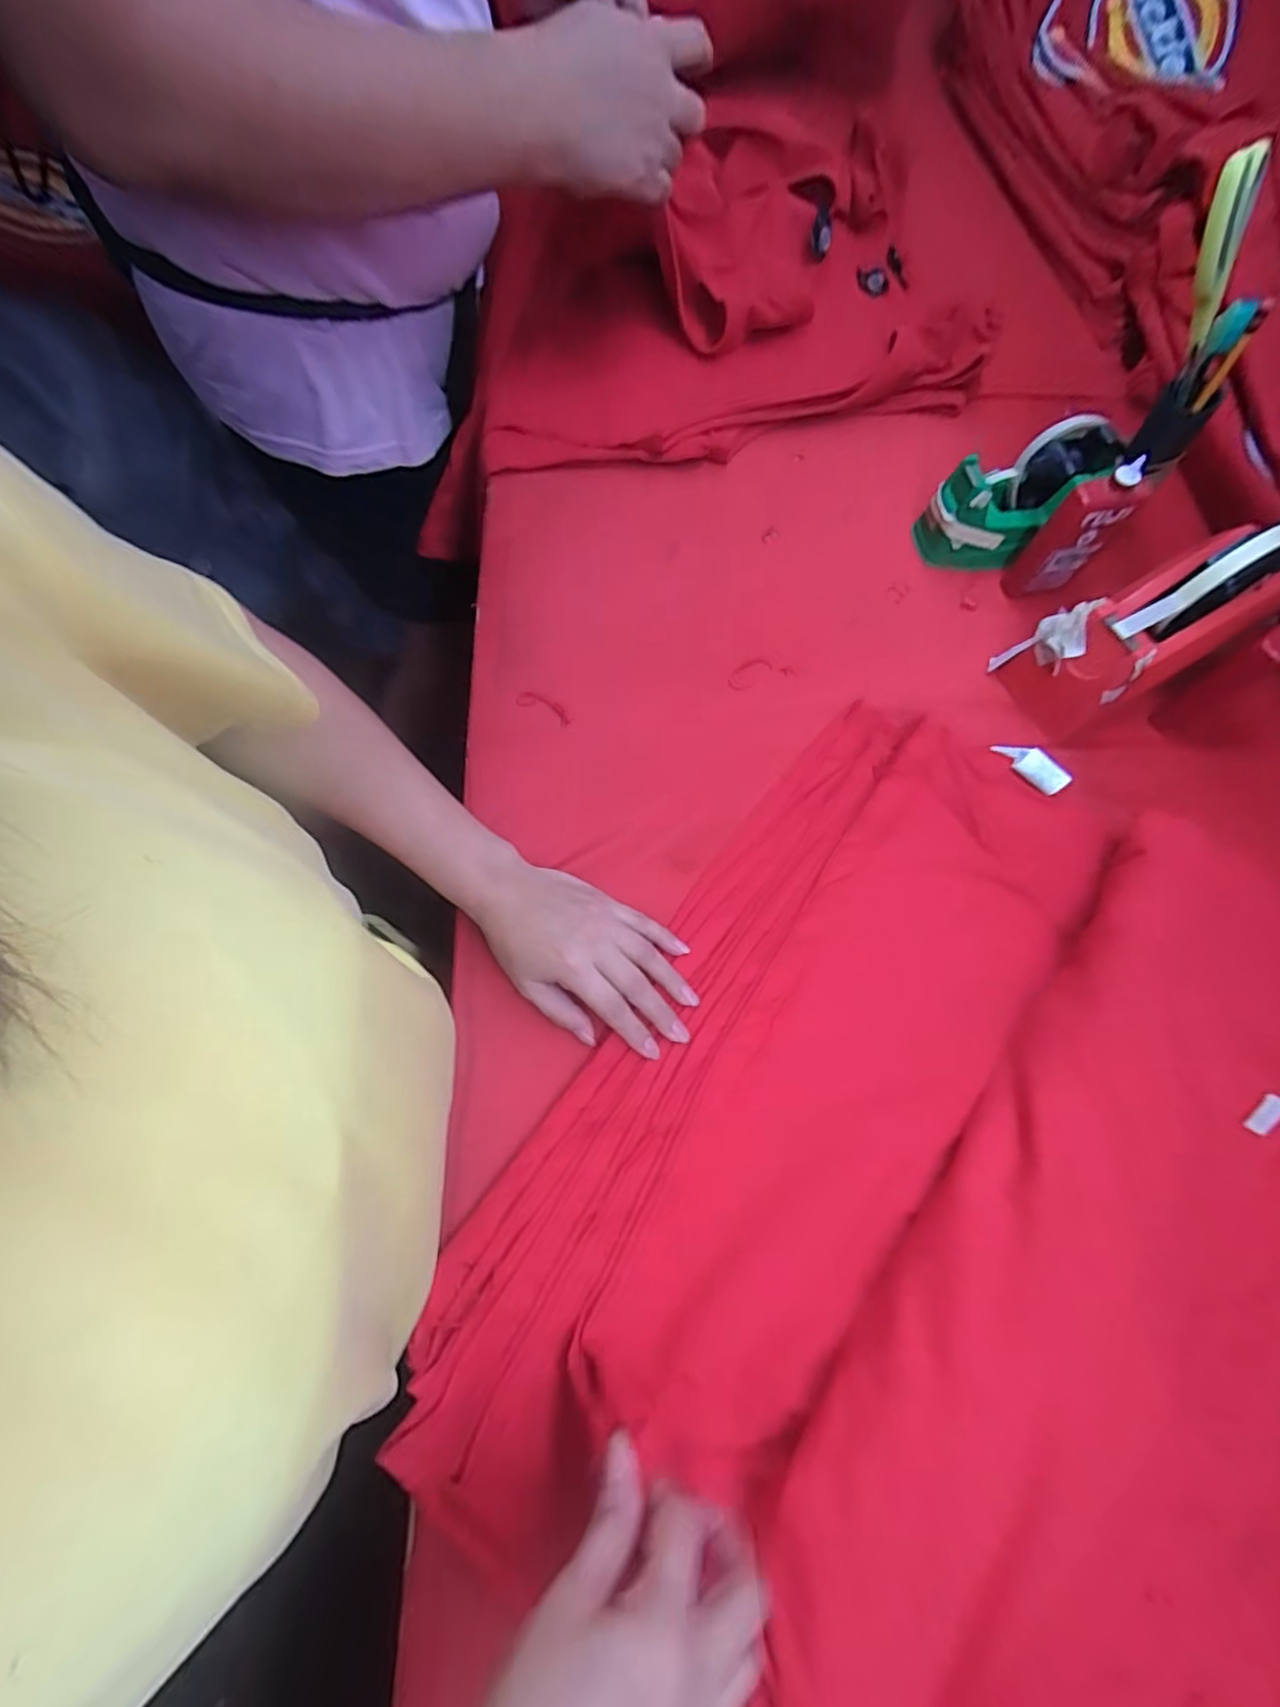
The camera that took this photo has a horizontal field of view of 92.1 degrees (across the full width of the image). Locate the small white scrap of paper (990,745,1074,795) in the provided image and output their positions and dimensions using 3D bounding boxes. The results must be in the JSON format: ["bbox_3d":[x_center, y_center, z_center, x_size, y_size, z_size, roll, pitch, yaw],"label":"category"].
[{"bbox_3d":[0.281,-0.064,0.445,0.015,0.018,0.055,-36,62,-12],"label":"small white scrap of paper"}]

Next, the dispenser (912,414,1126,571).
[{"bbox_3d":[0.317,-0.296,0.518,0.126,0.099,0.065,-12,72,-10],"label":"dispenser"}]

